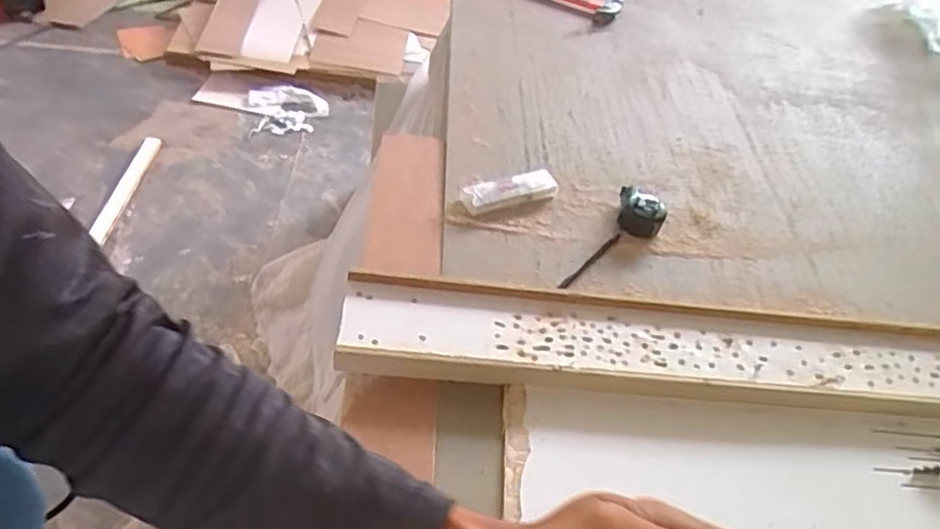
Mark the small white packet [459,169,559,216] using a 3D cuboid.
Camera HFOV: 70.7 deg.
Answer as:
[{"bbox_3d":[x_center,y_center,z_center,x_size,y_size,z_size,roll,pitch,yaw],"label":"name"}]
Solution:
[{"bbox_3d":[0.049,-0.092,0.846,0.124,0.022,0.039,-10,50,-20],"label":"small white packet"}]

